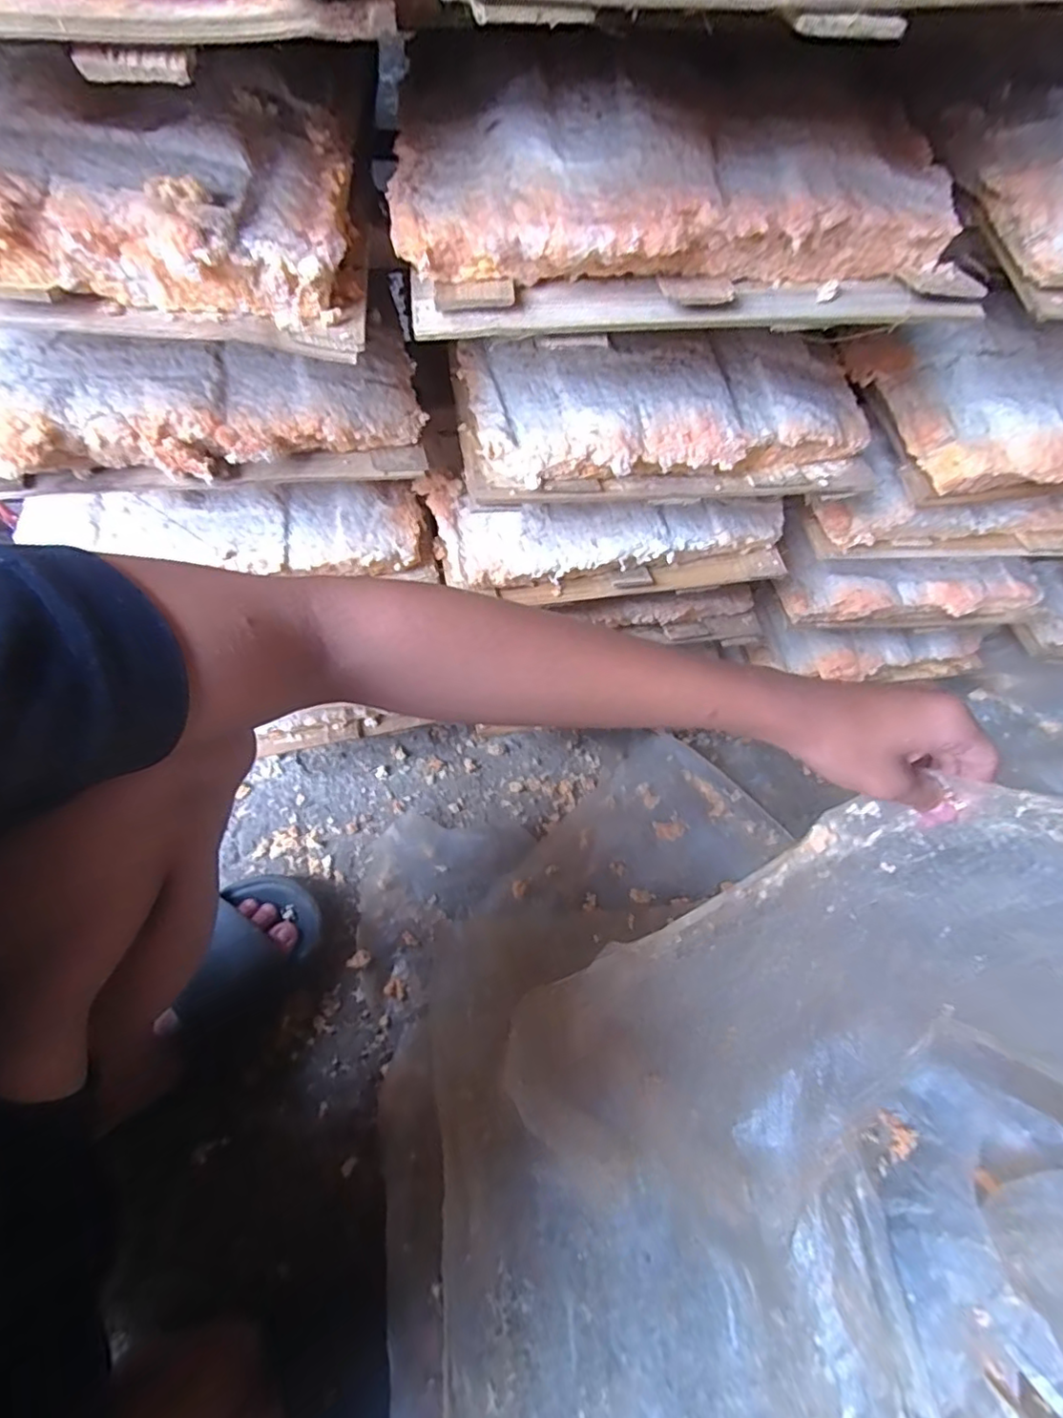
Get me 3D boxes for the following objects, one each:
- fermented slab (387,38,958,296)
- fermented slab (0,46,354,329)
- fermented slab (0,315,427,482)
[{"bbox_3d":[0.055,-0.217,0.241,0.208,0.044,0.112,3,63,-2],"label":"fermented slab"},{"bbox_3d":[-0.180,-0.190,0.213,0.217,0.039,0.111,-4,64,-6],"label":"fermented slab"},{"bbox_3d":[-0.170,-0.154,0.293,0.222,0.040,0.086,-13,65,-10],"label":"fermented slab"}]

